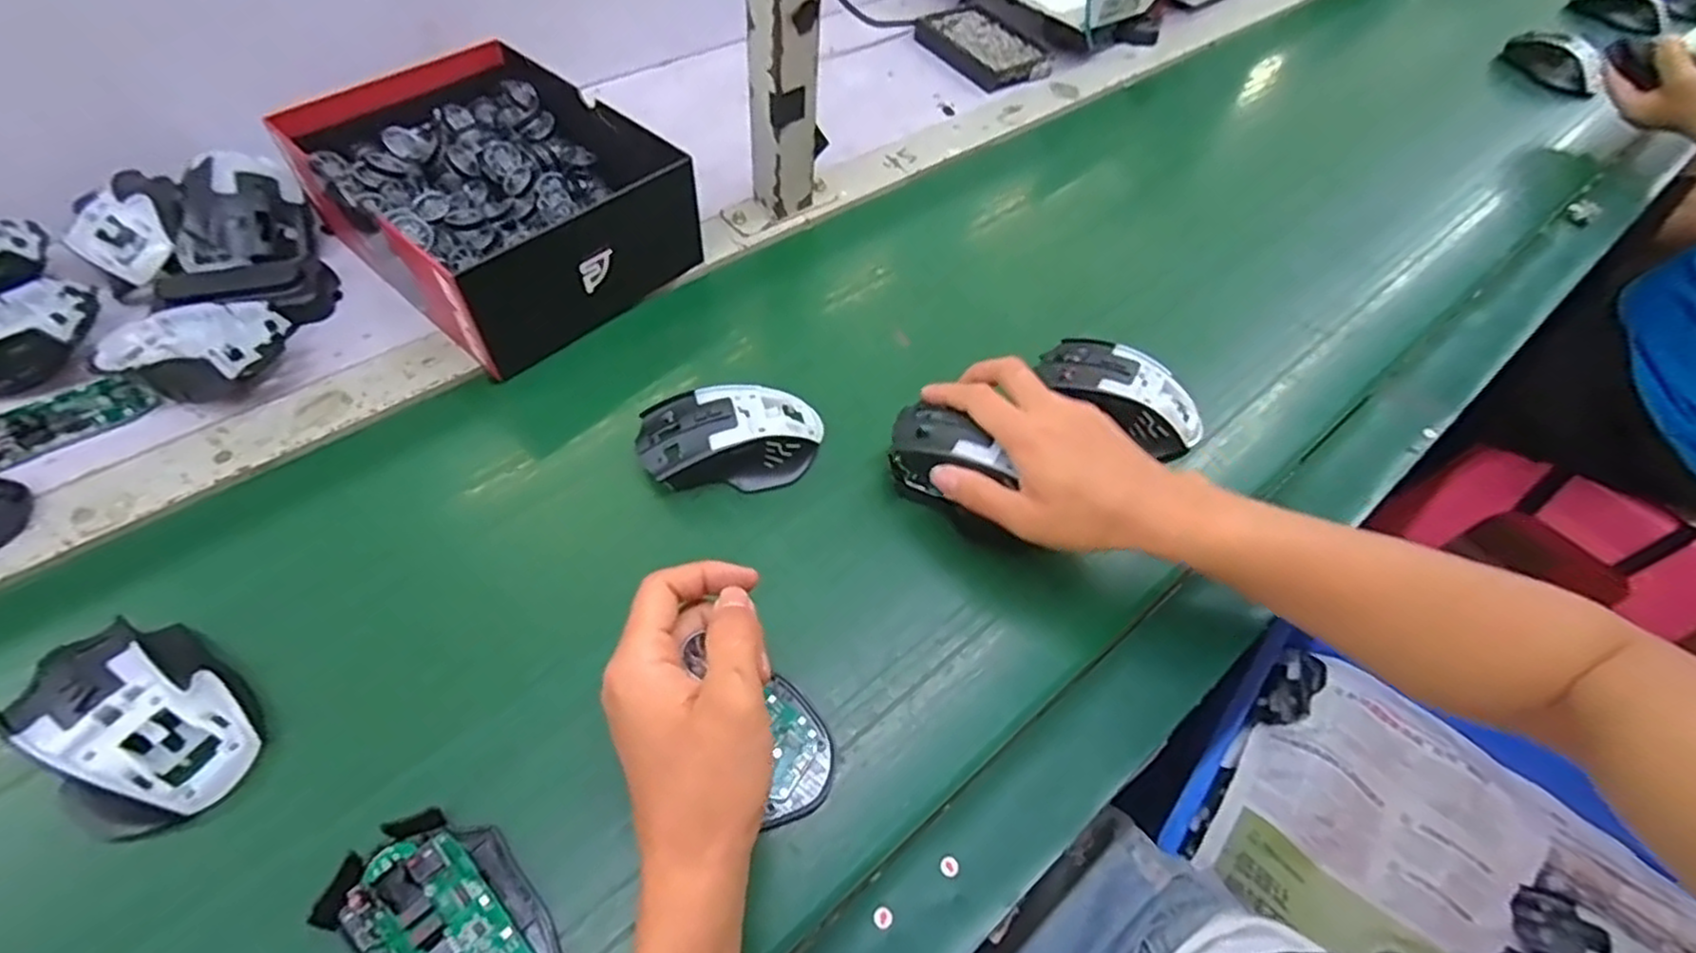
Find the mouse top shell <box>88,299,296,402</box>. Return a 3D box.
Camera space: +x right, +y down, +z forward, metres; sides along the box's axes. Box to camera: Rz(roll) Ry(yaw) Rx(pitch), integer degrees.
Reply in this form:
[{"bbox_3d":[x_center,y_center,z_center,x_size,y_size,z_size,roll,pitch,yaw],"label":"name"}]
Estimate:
[{"bbox_3d":[-0.412,-0.083,0.471,0.113,0.040,0.071,7,54,-1],"label":"mouse top shell"}]

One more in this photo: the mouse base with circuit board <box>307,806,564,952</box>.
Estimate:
[{"bbox_3d":[-0.167,0.198,0.305,0.070,0.019,0.114,-31,62,-23],"label":"mouse base with circuit board"}]

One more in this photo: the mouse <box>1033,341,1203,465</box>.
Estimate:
[{"bbox_3d":[0.188,-0.056,0.506,0.119,0.042,0.055,32,57,16],"label":"mouse"}]

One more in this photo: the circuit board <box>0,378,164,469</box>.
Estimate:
[{"bbox_3d":[-0.484,-0.034,0.449,0.094,0.007,0.044,-34,64,-25],"label":"circuit board"}]

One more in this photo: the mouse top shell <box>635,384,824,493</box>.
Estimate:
[{"bbox_3d":[-0.073,-0.025,0.465,0.117,0.039,0.065,-7,55,-11],"label":"mouse top shell"}]

